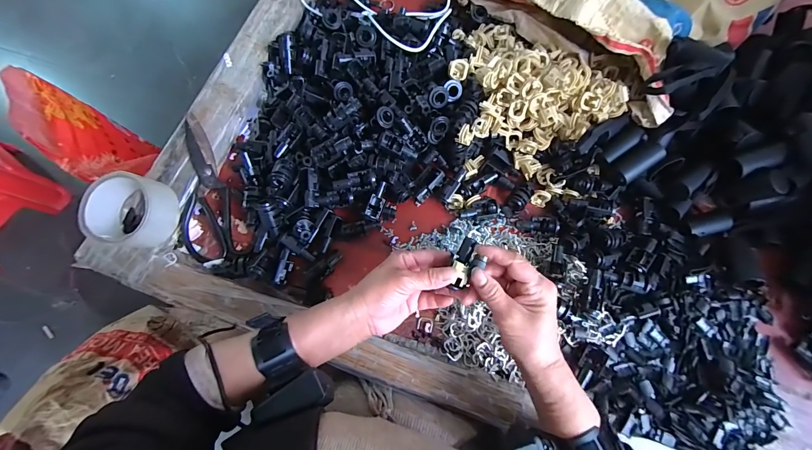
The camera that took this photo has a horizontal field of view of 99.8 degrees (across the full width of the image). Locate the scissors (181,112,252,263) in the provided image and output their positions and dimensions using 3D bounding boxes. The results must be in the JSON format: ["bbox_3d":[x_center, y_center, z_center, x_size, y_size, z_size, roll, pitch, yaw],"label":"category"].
[{"bbox_3d":[-0.273,-0.044,0.443,0.071,0.023,0.202,-23,76,-8],"label":"scissors"}]

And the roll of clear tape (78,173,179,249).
[{"bbox_3d":[-0.332,-0.015,0.416,0.075,0.060,0.080,0,74,-2],"label":"roll of clear tape"}]

